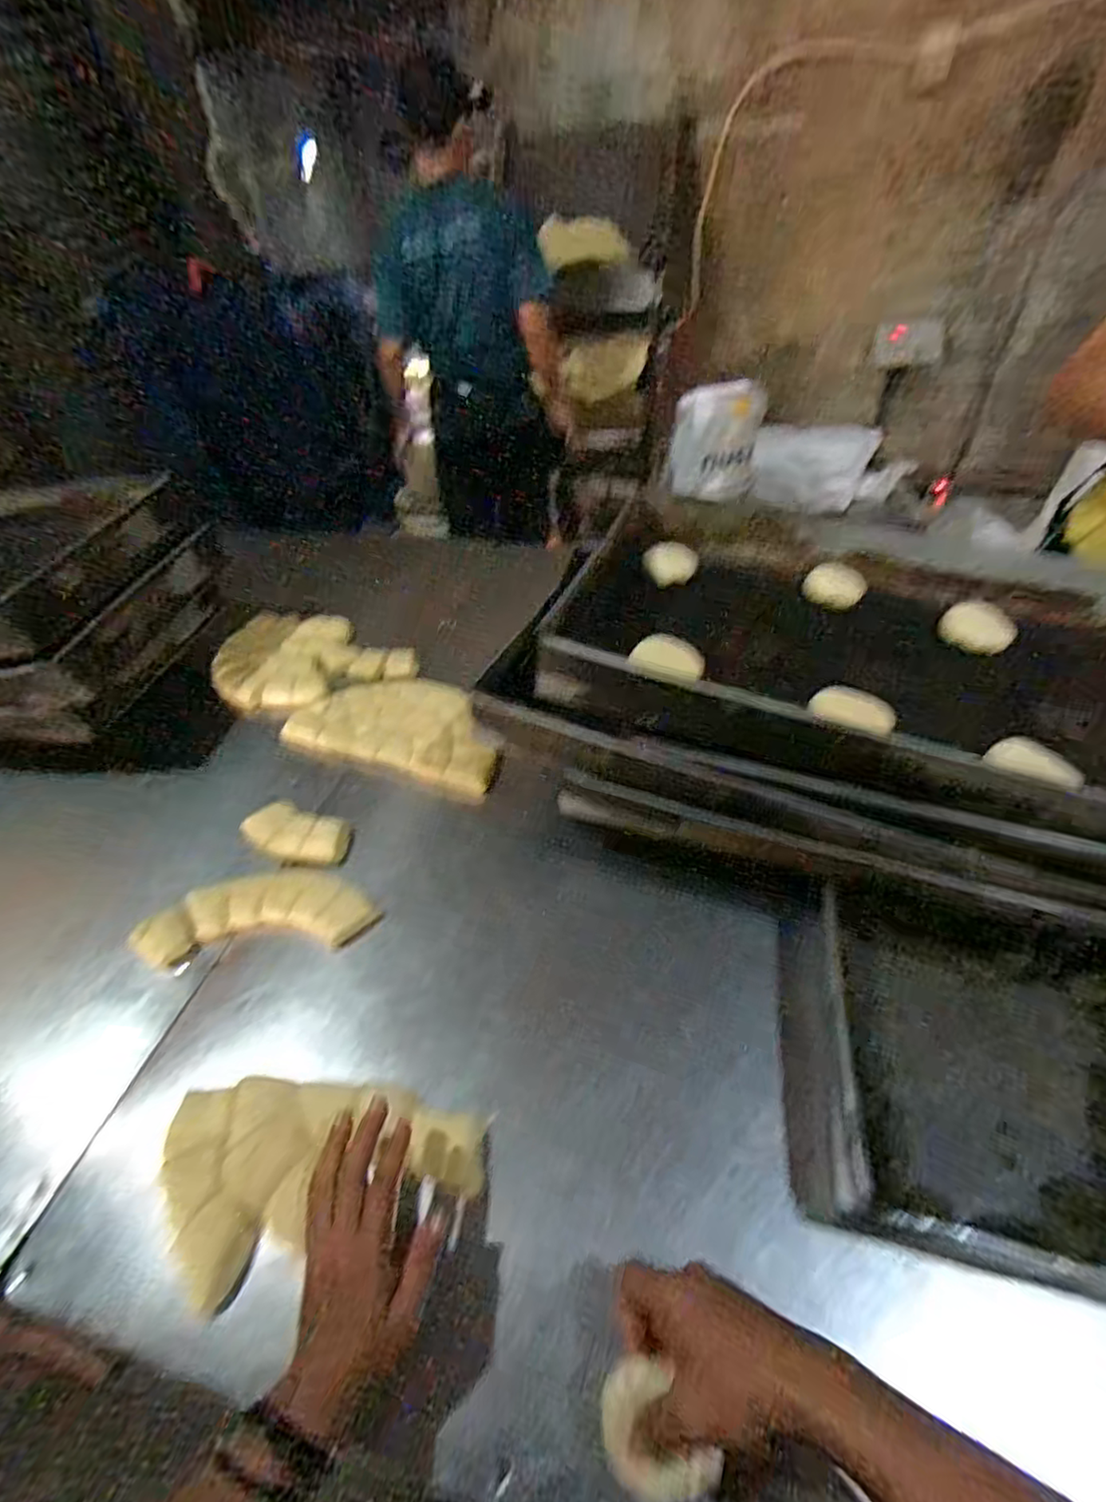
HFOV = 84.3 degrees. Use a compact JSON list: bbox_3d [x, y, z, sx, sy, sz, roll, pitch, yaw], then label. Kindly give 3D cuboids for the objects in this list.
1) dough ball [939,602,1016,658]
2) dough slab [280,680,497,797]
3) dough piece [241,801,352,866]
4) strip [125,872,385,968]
[{"bbox_3d":[0.457,-0.133,0.656,0.070,0.033,0.048,23,53,22],"label":"dough ball"},{"bbox_3d":[-0.209,-0.042,0.879,0.314,0.026,0.173,15,50,17],"label":"dough slab"},{"bbox_3d":[-0.314,0.101,0.751,0.134,0.020,0.078,14,50,16],"label":"dough piece"},{"bbox_3d":[-0.324,0.178,0.676,0.250,0.018,0.096,-7,47,-2],"label":"strip"}]

